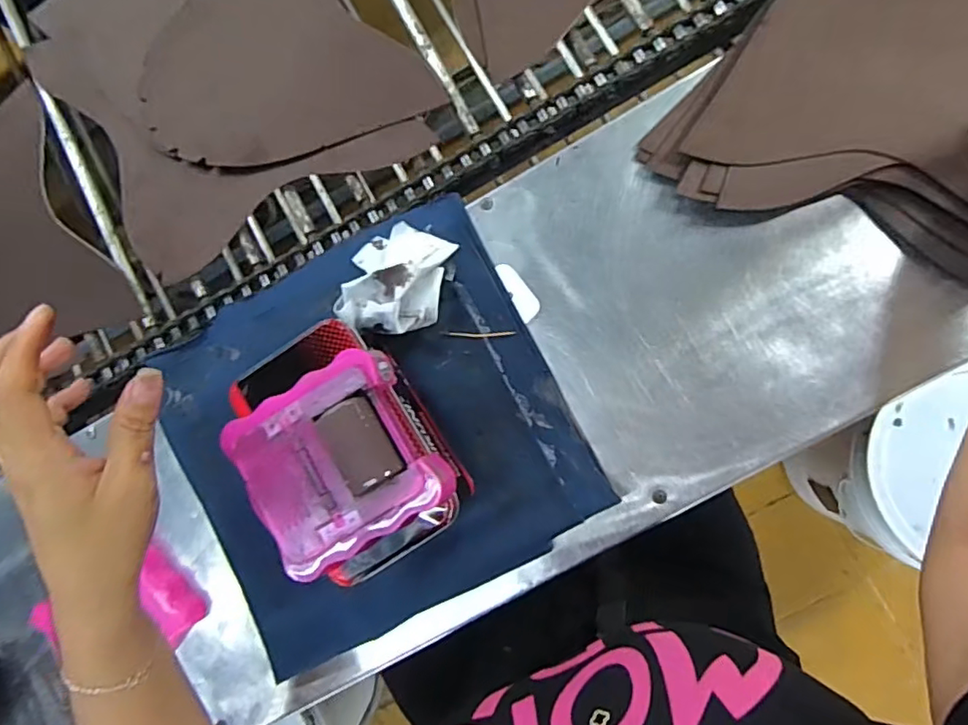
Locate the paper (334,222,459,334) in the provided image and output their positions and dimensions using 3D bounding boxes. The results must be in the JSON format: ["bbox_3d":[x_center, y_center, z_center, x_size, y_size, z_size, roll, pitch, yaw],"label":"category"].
[{"bbox_3d":[-0.074,-0.070,0.460,0.080,0.048,0.092,14,86,9],"label":"paper"}]

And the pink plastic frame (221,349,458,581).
[{"bbox_3d":[-0.088,0.061,0.356,0.105,0.031,0.105,-32,81,4],"label":"pink plastic frame"}]

